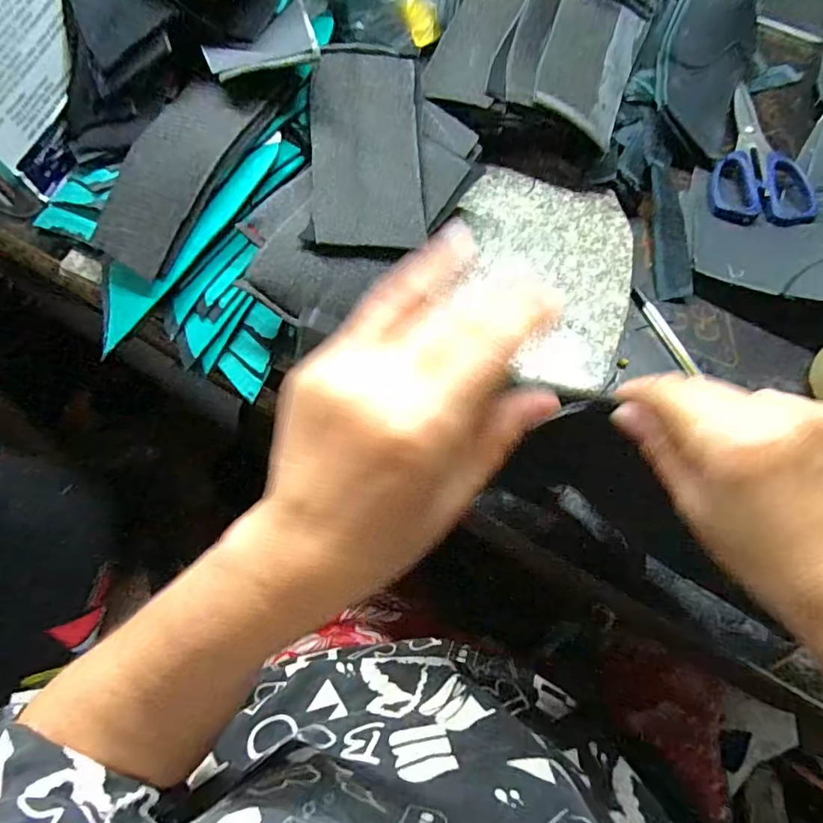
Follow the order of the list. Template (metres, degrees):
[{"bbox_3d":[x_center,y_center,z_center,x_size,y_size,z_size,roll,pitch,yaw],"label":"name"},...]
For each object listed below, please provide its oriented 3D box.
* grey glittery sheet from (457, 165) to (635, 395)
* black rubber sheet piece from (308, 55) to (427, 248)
[{"bbox_3d":[0.100,-0.106,0.401,0.137,0.019,0.184,14,72,4],"label":"grey glittery sheet"},{"bbox_3d":[-0.031,-0.189,0.363,0.075,0.006,0.170,-2,71,-6],"label":"black rubber sheet piece"}]

